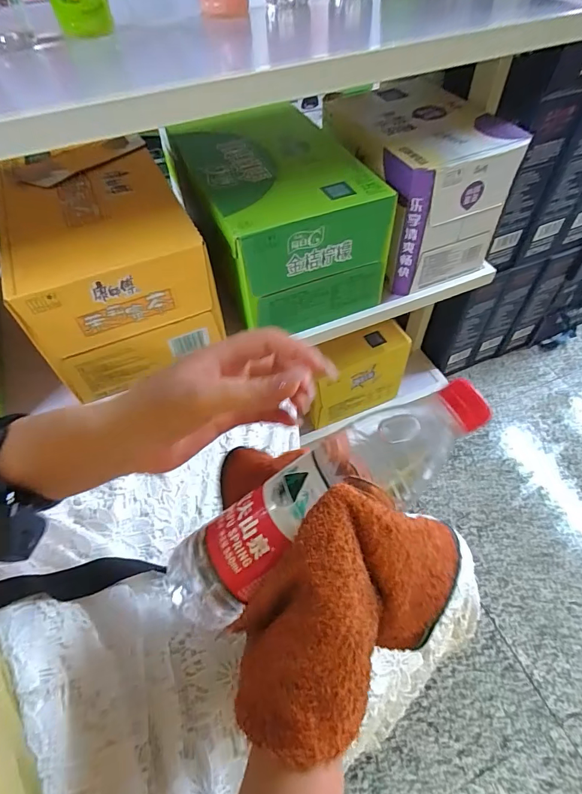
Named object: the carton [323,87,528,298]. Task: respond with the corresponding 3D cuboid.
[{"bbox_3d":[0.211,-0.383,0.756,0.216,0.223,0.292,-18,55,-11],"label":"carton"}]

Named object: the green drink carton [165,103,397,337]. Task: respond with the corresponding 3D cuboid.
[{"bbox_3d":[-0.023,-0.307,0.712,0.241,0.212,0.326,-21,55,-12],"label":"green drink carton"}]

